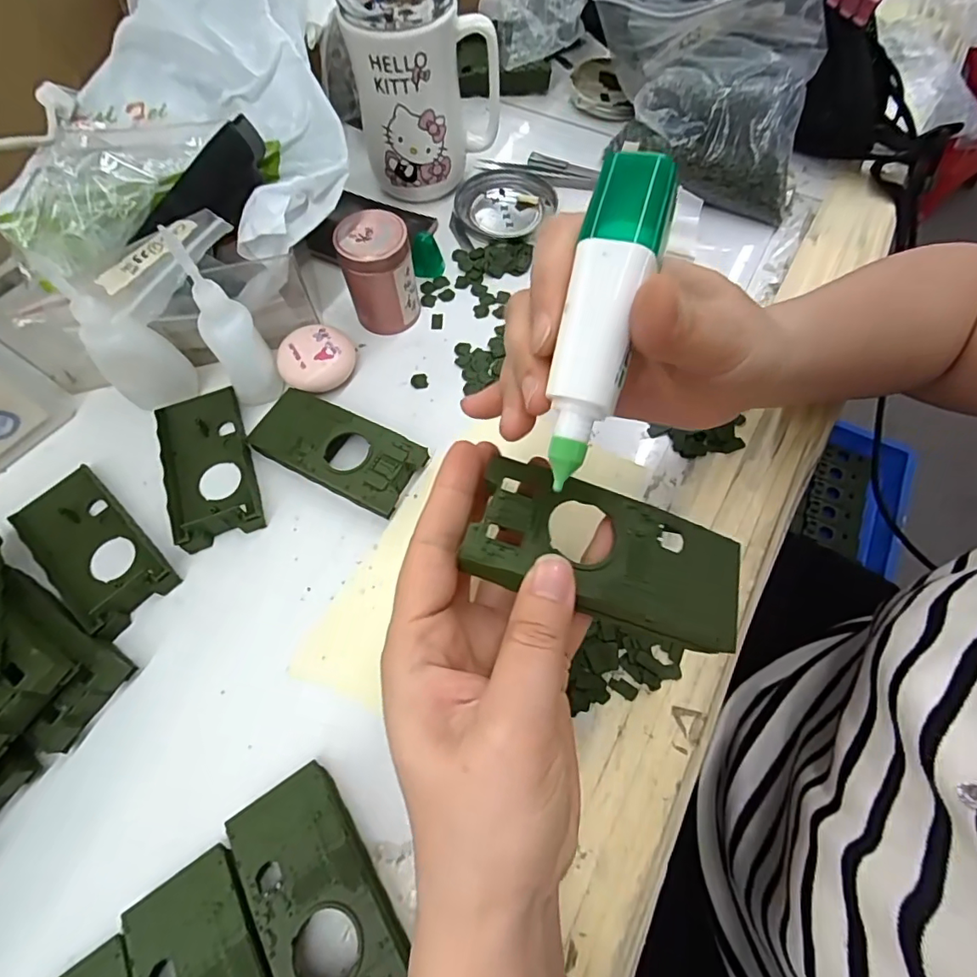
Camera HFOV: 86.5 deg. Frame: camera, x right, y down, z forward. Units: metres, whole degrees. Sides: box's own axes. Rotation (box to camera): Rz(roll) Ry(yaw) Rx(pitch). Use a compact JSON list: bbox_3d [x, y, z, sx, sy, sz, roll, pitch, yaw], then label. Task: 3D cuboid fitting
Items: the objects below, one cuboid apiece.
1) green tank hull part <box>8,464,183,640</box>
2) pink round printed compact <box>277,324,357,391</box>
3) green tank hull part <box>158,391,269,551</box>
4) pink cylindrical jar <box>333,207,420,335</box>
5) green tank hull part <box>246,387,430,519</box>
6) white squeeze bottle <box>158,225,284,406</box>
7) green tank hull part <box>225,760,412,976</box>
[{"bbox_3d":[-0.223,0.033,0.294,0.100,0.017,0.046,41,72,18],"label":"green tank hull part"},{"bbox_3d":[-0.111,-0.083,0.339,0.048,0.024,0.040,-24,66,-9],"label":"pink round printed compact"},{"bbox_3d":[-0.170,-0.016,0.315,0.046,0.017,0.104,-22,66,-8],"label":"green tank hull part"},{"bbox_3d":[-0.071,-0.137,0.340,0.043,0.070,0.036,-19,66,-7],"label":"pink cylindrical jar"},{"bbox_3d":[-0.092,-0.023,0.314,0.104,0.020,0.046,26,68,13],"label":"green tank hull part"},{"bbox_3d":[-0.150,-0.090,0.294,0.028,0.103,0.023,-20,66,-8],"label":"white squeeze bottle"},{"bbox_3d":[-0.070,0.175,0.219,0.048,0.014,0.100,-34,68,-13],"label":"green tank hull part"}]

